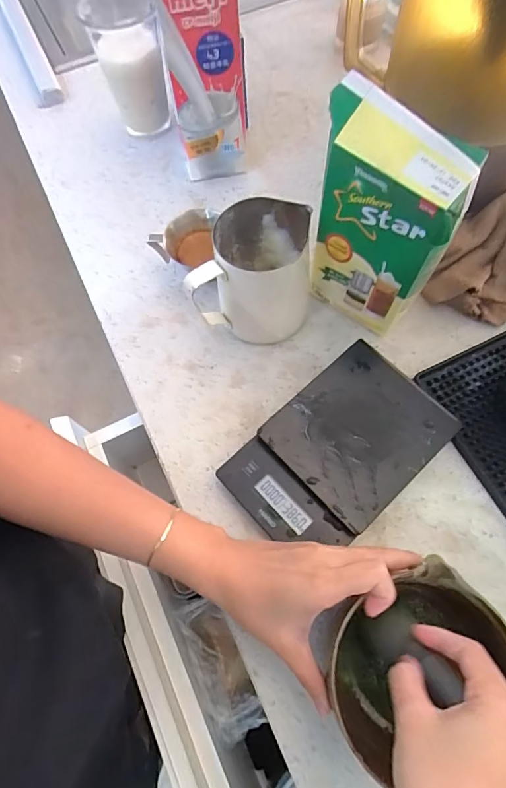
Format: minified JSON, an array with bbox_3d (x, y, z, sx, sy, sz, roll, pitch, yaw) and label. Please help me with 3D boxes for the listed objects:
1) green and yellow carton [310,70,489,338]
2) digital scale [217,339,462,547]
[{"bbox_3d":[0.107,-0.141,0.373,0.113,0.190,0.057,31,72,14],"label":"green and yellow carton"},{"bbox_3d":[0.075,0.051,0.378,0.183,0.029,0.117,-41,71,-13],"label":"digital scale"}]

